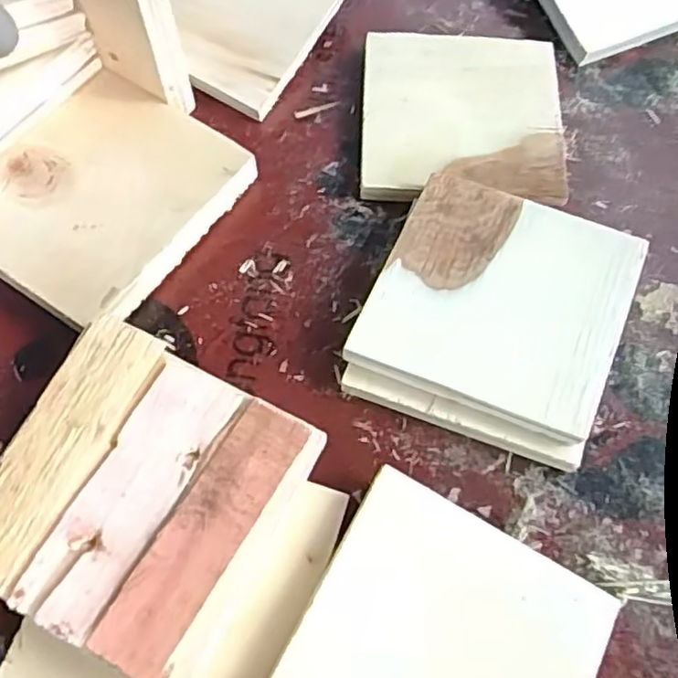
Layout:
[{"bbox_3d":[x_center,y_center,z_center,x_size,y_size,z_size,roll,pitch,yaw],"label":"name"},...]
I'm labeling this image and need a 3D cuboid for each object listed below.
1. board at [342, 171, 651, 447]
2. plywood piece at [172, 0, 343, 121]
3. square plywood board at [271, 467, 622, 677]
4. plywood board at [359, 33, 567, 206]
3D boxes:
[{"bbox_3d":[0.062,-0.016,0.248,0.090,0.006,0.091,23,69,9],"label":"board"},{"bbox_3d":[-0.051,-0.164,0.311,0.091,0.008,0.091,32,82,9],"label":"plywood piece"},{"bbox_3d":[0.033,0.101,0.202,0.088,0.004,0.089,29,69,6],"label":"square plywood board"},{"bbox_3d":[0.056,-0.102,0.299,0.089,0.013,0.089,2,68,0],"label":"plywood board"}]

